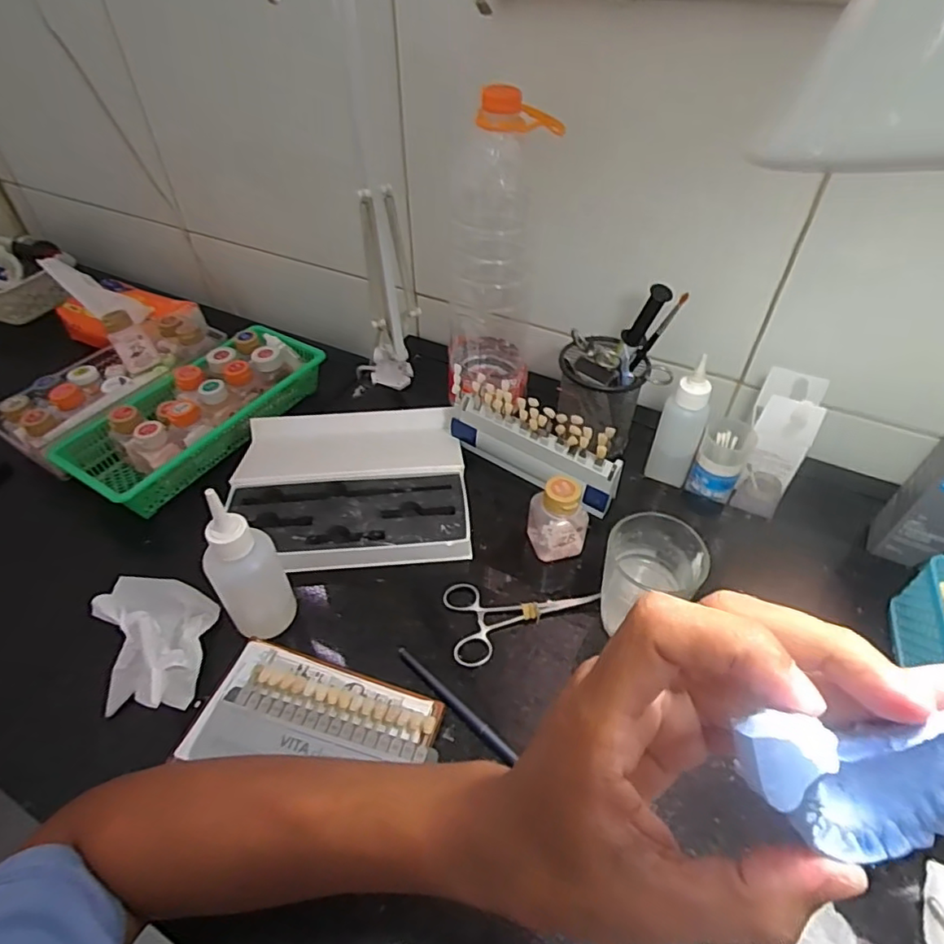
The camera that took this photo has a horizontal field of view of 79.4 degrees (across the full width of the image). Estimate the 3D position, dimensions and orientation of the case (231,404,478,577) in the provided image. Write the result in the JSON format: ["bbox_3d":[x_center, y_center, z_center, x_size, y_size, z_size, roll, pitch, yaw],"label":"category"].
[{"bbox_3d":[-0.113,0.012,0.534,0.210,0.029,0.198,-4,47,-5],"label":"case"}]

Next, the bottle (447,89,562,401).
[{"bbox_3d":[0.022,-0.207,0.569,0.093,0.289,0.097,-1,46,-2],"label":"bottle"}]

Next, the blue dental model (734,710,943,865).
[{"bbox_3d":[0.095,0.075,0.137,0.070,0.049,0.023,-3,46,-3],"label":"blue dental model"}]

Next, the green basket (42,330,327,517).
[{"bbox_3d":[-0.327,-0.076,0.687,0.129,0.072,0.296,24,51,21],"label":"green basket"}]

